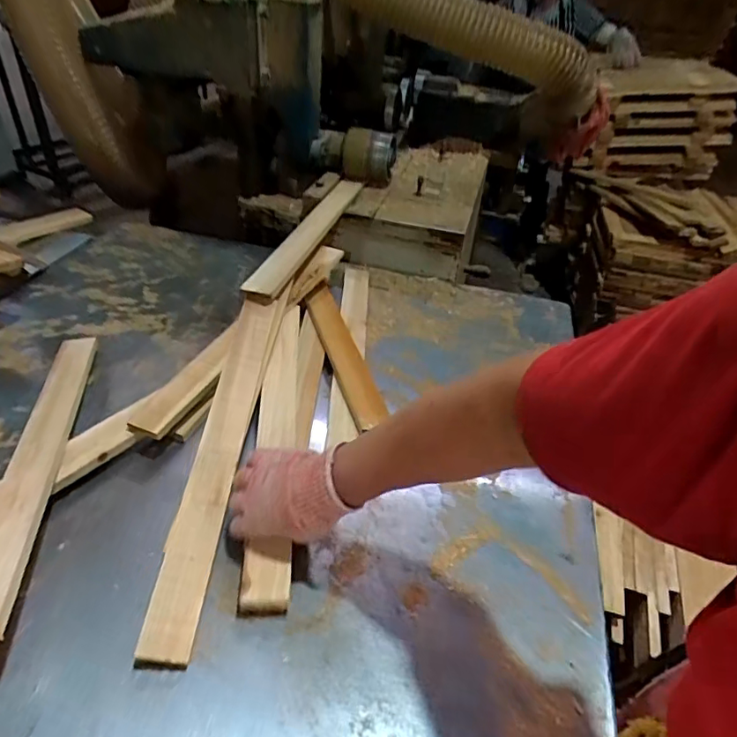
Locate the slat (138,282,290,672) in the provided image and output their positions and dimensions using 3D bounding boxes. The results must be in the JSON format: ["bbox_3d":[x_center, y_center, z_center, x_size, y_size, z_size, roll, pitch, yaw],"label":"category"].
[{"bbox_3d":[-0.176,0.072,0.670,0.058,0.027,0.538,16,47,-11],"label":"slat"}]

